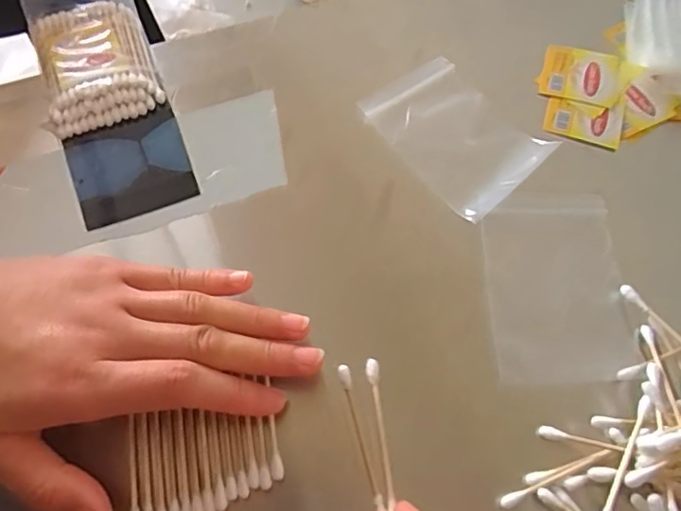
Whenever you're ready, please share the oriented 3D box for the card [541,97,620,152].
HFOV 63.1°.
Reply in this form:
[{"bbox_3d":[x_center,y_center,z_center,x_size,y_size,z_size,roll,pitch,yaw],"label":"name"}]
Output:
[{"bbox_3d":[0.142,-0.079,0.325,0.043,0.004,0.034,16,65,5],"label":"card"}]

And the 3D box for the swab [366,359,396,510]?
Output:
[{"bbox_3d":[0.018,0.077,0.247,0.005,0.004,0.061,-7,70,-4],"label":"swab"}]

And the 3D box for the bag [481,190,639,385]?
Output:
[{"bbox_3d":[0.107,0.013,0.276,0.067,0.006,0.100,1,64,-2],"label":"bag"}]

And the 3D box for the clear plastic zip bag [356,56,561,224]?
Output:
[{"bbox_3d":[0.064,-0.071,0.315,0.068,0.006,0.099,-35,71,-17],"label":"clear plastic zip bag"}]

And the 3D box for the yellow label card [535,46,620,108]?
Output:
[{"bbox_3d":[0.146,-0.110,0.339,0.045,0.004,0.041,20,65,7],"label":"yellow label card"}]

